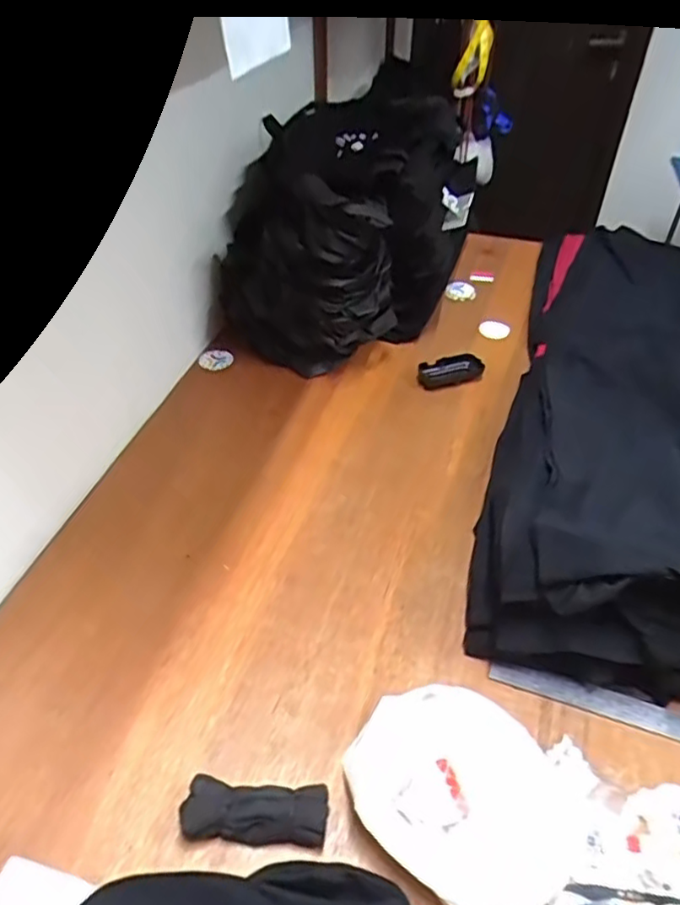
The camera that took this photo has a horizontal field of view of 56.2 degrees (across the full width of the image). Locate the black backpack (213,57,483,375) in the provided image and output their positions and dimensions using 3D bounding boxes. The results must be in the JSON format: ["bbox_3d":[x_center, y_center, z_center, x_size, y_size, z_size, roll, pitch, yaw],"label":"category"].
[{"bbox_3d":[0.017,-0.418,1.149,0.390,0.280,0.564,13,45,11],"label":"black backpack"}]

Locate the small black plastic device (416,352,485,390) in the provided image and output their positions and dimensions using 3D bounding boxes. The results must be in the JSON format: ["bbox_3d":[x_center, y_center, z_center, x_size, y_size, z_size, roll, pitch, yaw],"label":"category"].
[{"bbox_3d":[0.182,-0.138,1.069,0.114,0.019,0.059,-10,45,-12],"label":"small black plastic device"}]

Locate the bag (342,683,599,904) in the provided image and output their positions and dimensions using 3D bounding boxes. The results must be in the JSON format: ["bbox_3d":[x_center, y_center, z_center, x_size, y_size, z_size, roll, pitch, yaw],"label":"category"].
[{"bbox_3d":[0.112,0.301,0.577,0.202,0.040,0.182,27,49,24],"label":"bag"}]

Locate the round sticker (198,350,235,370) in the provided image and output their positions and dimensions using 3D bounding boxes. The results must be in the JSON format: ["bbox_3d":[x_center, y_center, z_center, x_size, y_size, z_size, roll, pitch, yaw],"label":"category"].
[{"bbox_3d":[-0.213,-0.160,1.097,0.057,0.011,0.044,-2,44,-4],"label":"round sticker"}]

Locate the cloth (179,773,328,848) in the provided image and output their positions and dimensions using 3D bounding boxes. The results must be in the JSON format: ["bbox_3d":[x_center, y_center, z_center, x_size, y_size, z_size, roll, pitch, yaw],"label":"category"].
[{"bbox_3d":[-0.074,0.315,0.559,0.123,0.034,0.047,2,43,0],"label":"cloth"}]

